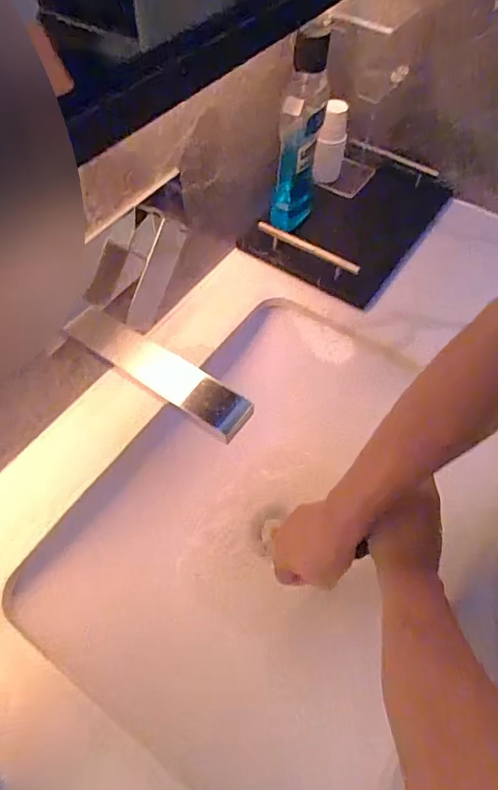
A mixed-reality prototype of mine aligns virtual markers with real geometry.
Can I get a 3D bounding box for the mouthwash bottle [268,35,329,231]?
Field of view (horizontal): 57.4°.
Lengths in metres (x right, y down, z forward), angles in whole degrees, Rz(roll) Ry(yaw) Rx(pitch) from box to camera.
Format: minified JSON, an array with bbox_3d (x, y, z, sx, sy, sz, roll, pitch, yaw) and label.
[{"bbox_3d":[0.064,-0.308,0.558,0.050,0.212,0.061,13,58,7],"label":"mouthwash bottle"}]

